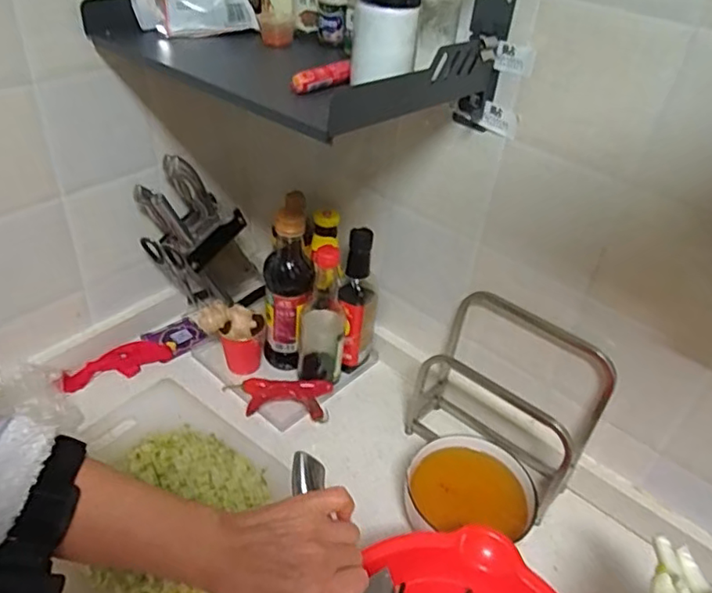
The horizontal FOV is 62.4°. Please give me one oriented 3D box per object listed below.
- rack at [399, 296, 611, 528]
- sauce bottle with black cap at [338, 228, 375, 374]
[{"bbox_3d":[0.193,0.139,0.782,0.229,0.218,0.113,32,45,29],"label":"rack"},{"bbox_3d":[0.001,0.018,0.884,0.050,0.251,0.065,8,38,2],"label":"sauce bottle with black cap"}]

